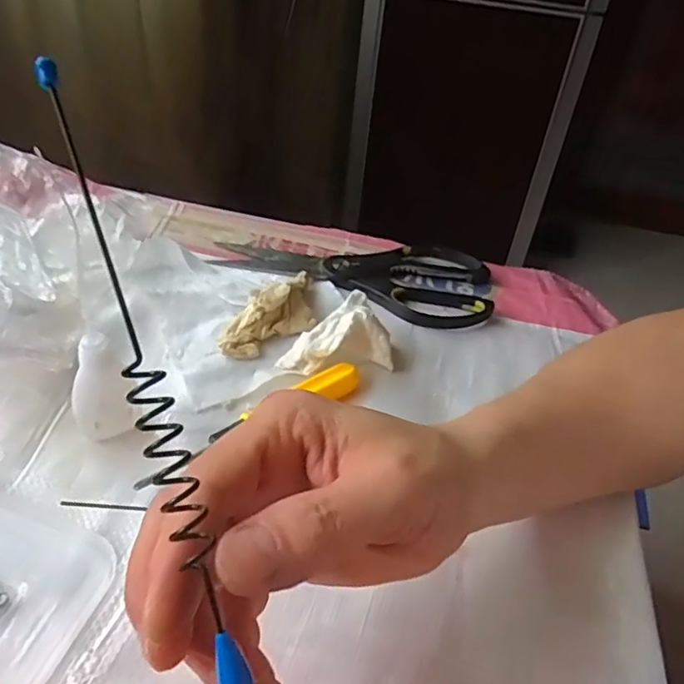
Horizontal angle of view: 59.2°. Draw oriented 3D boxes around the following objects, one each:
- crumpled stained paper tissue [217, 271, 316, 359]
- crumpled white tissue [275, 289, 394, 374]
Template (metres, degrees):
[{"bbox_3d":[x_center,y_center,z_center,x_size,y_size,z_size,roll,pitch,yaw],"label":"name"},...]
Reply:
[{"bbox_3d":[-0.040,-0.022,0.413,0.038,0.025,0.099,24,42,19],"label":"crumpled stained paper tissue"},{"bbox_3d":[-0.003,-0.004,0.393,0.076,0.036,0.038,-3,41,-12],"label":"crumpled white tissue"}]

